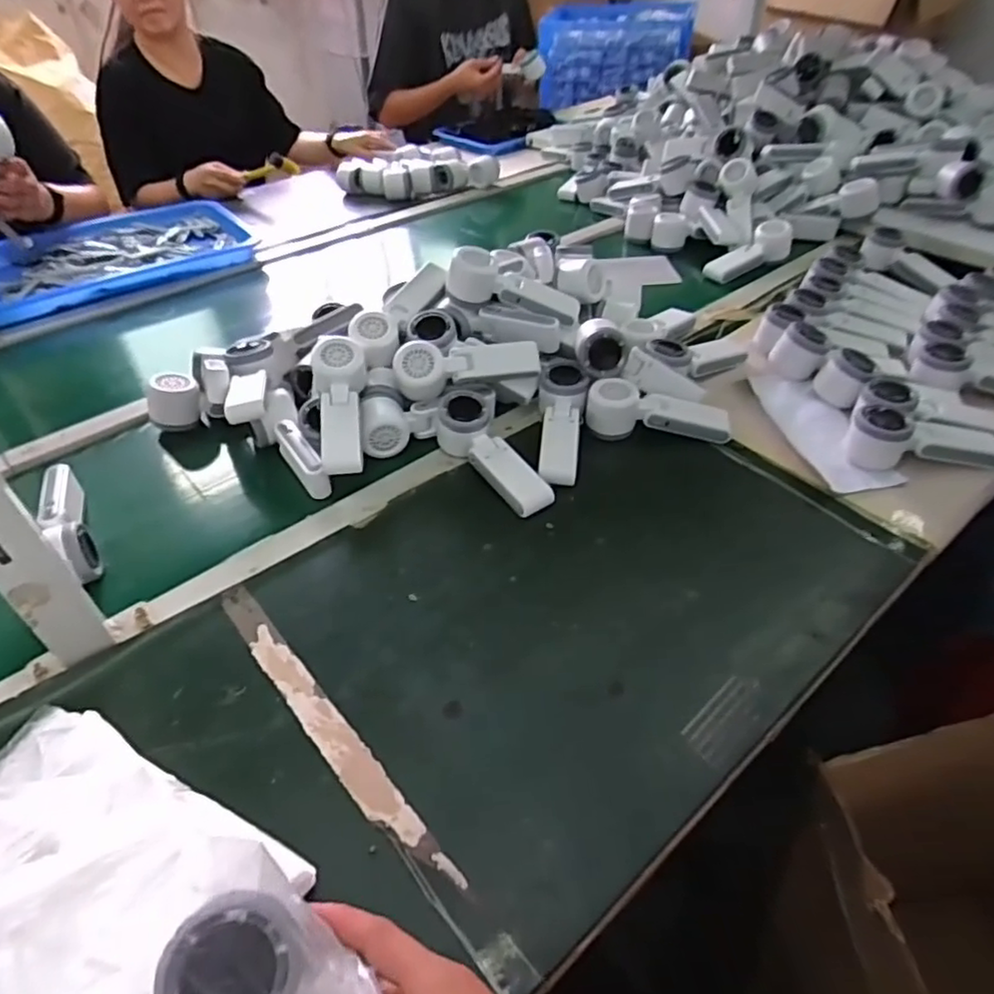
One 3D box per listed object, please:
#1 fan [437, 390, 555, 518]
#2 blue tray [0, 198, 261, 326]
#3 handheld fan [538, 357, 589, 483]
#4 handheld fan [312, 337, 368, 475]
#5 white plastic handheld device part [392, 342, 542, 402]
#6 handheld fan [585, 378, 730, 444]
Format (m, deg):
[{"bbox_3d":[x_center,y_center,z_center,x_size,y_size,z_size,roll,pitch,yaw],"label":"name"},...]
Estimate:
[{"bbox_3d":[-0.005,-0.045,0.703,0.054,0.052,0.174,-28,63,-25],"label":"fan"},{"bbox_3d":[-0.691,-0.425,1.166,0.477,0.065,0.331,-25,49,-23],"label":"blue tray"},{"bbox_3d":[0.073,-0.087,0.736,0.055,0.036,0.175,3,57,5],"label":"handheld fan"},{"bbox_3d":[-0.172,-0.095,0.710,0.061,0.051,0.169,-6,65,-5],"label":"handheld fan"},{"bbox_3d":[-0.034,-0.152,0.754,0.168,0.055,0.049,-13,44,-11],"label":"white plastic handheld device part"},{"bbox_3d":[0.184,-0.098,0.739,0.164,0.052,0.045,6,45,8],"label":"handheld fan"}]

